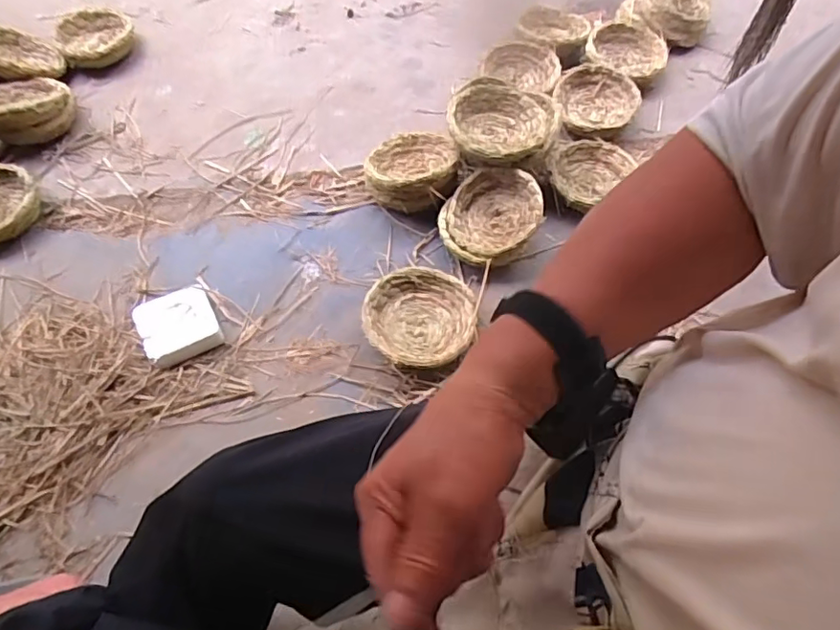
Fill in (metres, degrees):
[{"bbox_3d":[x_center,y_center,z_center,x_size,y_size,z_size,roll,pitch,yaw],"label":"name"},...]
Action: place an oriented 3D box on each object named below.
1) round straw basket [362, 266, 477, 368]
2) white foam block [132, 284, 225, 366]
[{"bbox_3d":[0.001,0.010,0.960,0.185,0.067,0.193,-1,59,1],"label":"round straw basket"},{"bbox_3d":[-0.426,0.015,0.987,0.125,0.034,0.132,-26,61,-13],"label":"white foam block"}]

